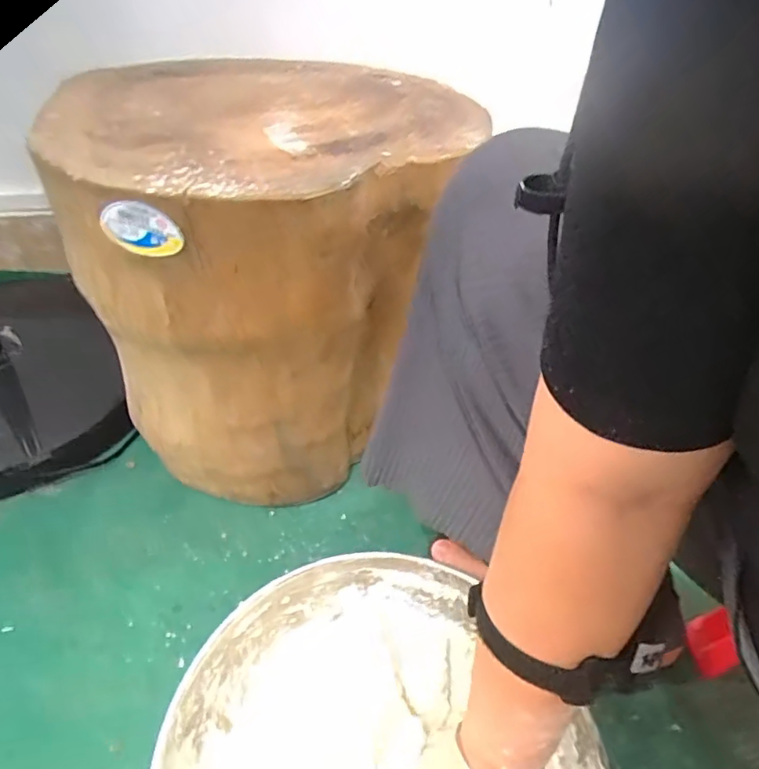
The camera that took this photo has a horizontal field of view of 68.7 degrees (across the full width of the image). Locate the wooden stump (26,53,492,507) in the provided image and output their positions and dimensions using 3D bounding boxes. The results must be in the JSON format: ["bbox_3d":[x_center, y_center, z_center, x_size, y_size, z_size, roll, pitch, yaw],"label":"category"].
[{"bbox_3d":[-0.108,-0.131,0.633,0.391,0.348,0.394,11,42,9],"label":"wooden stump"}]

